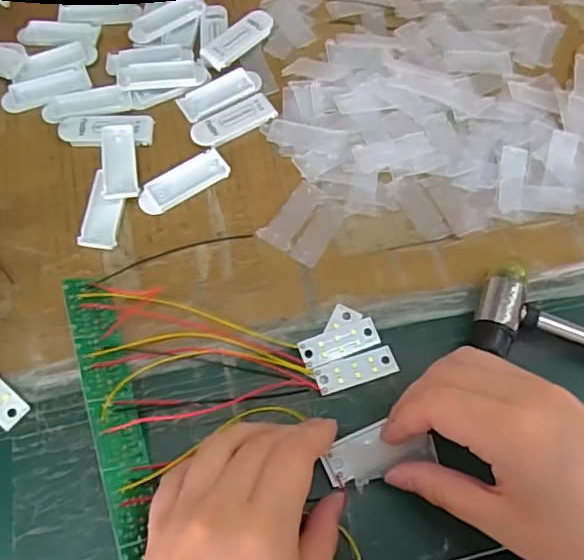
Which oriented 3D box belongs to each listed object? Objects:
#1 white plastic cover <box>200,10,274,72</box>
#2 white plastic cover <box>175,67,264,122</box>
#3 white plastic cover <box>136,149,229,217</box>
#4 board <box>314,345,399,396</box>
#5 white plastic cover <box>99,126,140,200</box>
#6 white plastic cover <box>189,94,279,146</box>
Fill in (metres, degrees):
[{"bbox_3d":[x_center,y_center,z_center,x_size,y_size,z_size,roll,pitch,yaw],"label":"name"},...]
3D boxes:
[{"bbox_3d":[-0.038,-0.168,0.406,0.022,0.009,0.058,42,70,15],"label":"white plastic cover"},{"bbox_3d":[-0.047,-0.125,0.385,0.057,0.004,0.023,-28,70,-15],"label":"white plastic cover"},{"bbox_3d":[-0.067,-0.060,0.361,0.058,0.005,0.022,-32,71,-16],"label":"white plastic cover"},{"bbox_3d":[0.036,0.049,0.320,0.046,0.004,0.016,-17,68,-10],"label":"board"},{"bbox_3d":[-0.106,-0.073,0.358,0.021,0.010,0.052,-6,66,-6],"label":"white plastic cover"},{"bbox_3d":[-0.038,-0.104,0.378,0.057,0.004,0.022,-28,70,-15],"label":"white plastic cover"}]

